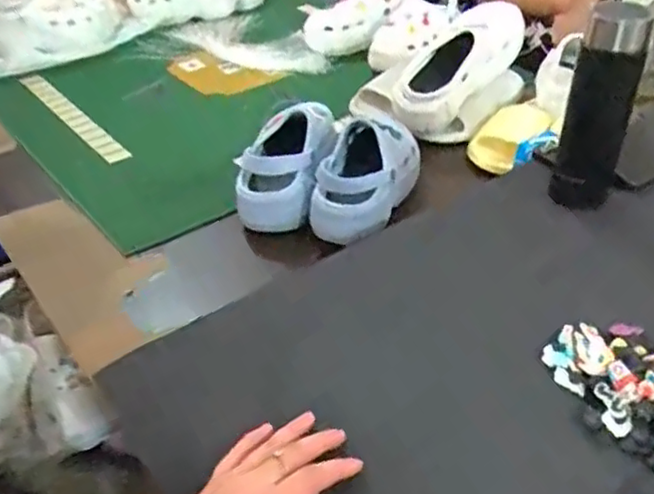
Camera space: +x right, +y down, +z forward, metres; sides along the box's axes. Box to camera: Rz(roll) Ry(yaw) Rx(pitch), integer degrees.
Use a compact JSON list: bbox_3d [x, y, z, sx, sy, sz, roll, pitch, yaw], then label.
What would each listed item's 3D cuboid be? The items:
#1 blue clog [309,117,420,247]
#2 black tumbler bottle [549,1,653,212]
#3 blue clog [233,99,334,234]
[{"bbox_3d":[0.054,-0.096,0.895,0.098,0.100,0.198,12,39,19],"label":"blue clog"},{"bbox_3d":[0.275,-0.138,0.679,0.065,0.201,0.058,15,40,22],"label":"black tumbler bottle"},{"bbox_3d":[-0.056,-0.128,0.944,0.110,0.105,0.233,2,37,6],"label":"blue clog"}]

